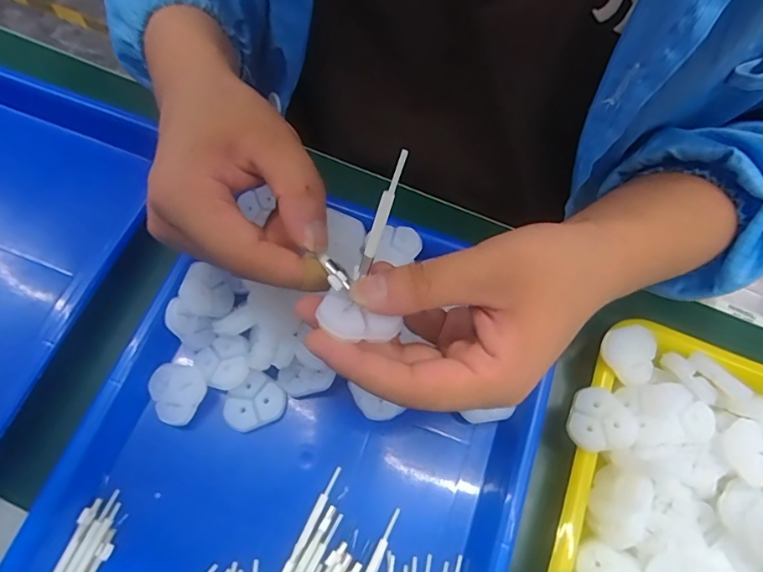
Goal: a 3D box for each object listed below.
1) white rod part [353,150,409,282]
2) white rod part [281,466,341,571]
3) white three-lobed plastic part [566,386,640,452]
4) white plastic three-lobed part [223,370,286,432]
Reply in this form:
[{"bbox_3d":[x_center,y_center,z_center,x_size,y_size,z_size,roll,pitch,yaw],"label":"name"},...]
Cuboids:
[{"bbox_3d":[0.000,-0.029,0.206,0.006,0.004,0.055,26,115,9],"label":"white rod part"},{"bbox_3d":[-0.041,0.138,0.286,0.006,0.004,0.068,25,70,6],"label":"white rod part"},{"bbox_3d":[0.130,0.078,0.289,0.036,0.010,0.037,22,69,5],"label":"white three-lobed plastic part"},{"bbox_3d":[-0.080,0.074,0.308,0.036,0.011,0.030,-38,75,-16],"label":"white plastic three-lobed part"}]

